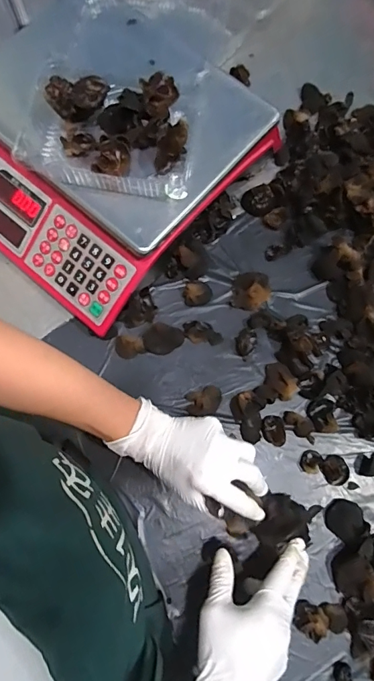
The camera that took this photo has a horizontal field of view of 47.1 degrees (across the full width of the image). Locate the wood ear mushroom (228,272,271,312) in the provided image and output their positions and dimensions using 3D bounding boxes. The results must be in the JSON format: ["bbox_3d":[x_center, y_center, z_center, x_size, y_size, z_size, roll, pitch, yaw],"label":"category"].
[{"bbox_3d":[0.078,-0.060,0.516,0.046,0.025,0.049,0,76,1],"label":"wood ear mushroom"}]

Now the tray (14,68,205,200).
[{"bbox_3d":[-0.081,-0.224,0.435,0.177,0.043,0.140,9,76,3],"label":"tray"}]

